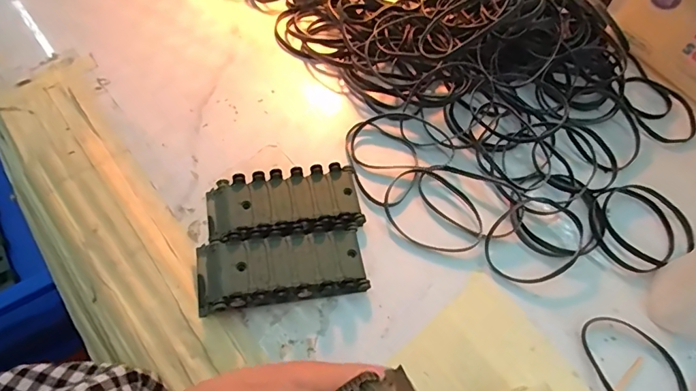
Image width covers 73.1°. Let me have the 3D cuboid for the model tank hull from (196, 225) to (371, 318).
[{"bbox_3d":[-0.039,0.044,0.279,0.097,0.021,0.041,-8,61,-7],"label":"model tank hull"}]

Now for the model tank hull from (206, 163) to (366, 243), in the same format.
[{"bbox_3d":[-0.041,0.006,0.301,0.097,0.022,0.046,-9,61,-8],"label":"model tank hull"}]

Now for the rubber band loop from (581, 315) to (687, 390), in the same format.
[{"bbox_3d":[0.168,0.101,0.269,0.048,0.004,0.070,-12,62,-10],"label":"rubber band loop"}]

